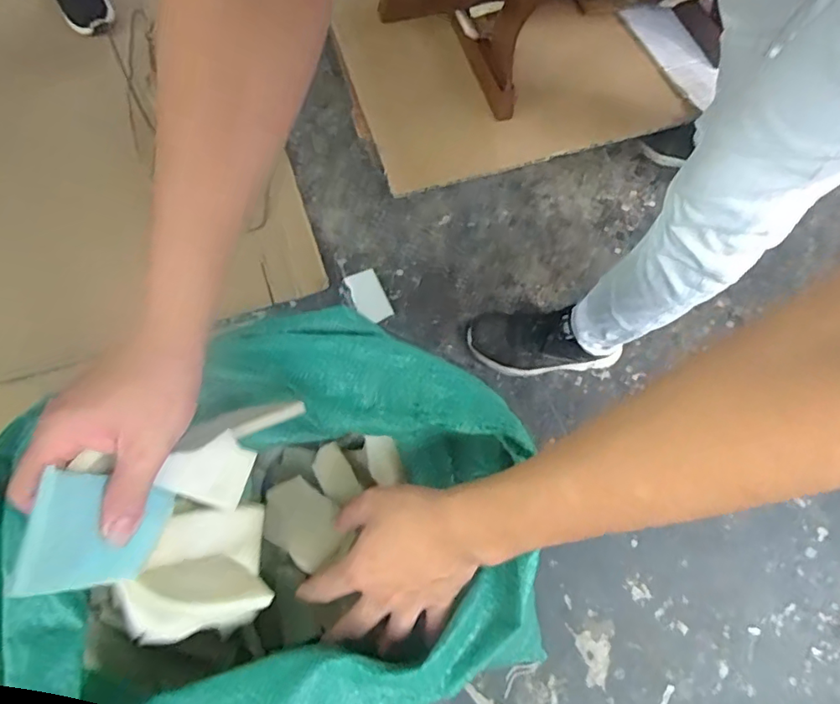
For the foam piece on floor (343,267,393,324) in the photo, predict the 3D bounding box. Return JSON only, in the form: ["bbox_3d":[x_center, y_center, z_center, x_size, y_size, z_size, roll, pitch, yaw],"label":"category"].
[{"bbox_3d":[-0.101,-0.111,1.035,0.063,0.012,0.116,-21,71,-11],"label":"foam piece on floor"}]

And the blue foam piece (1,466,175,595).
[{"bbox_3d":[-0.199,0.113,0.332,0.008,0.092,0.065,-10,67,20],"label":"blue foam piece"}]

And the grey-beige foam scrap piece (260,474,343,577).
[{"bbox_3d":[-0.107,0.153,0.480,0.090,0.005,0.059,26,58,29],"label":"grey-beige foam scrap piece"}]

